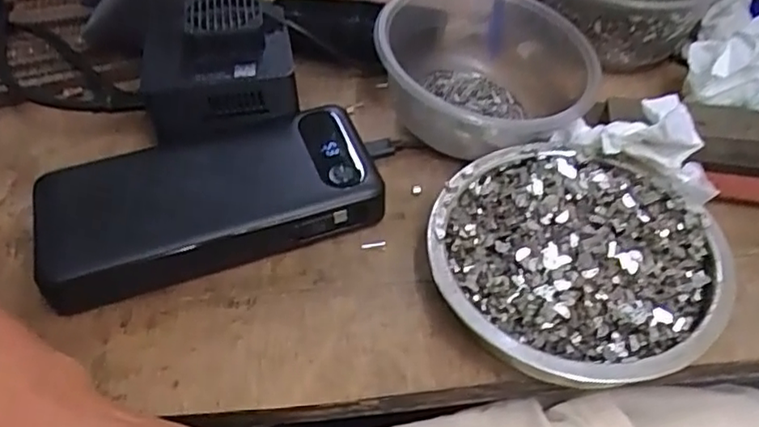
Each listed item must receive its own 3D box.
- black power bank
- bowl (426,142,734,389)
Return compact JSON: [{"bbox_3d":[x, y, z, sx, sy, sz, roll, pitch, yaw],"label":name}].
[{"bbox_3d":[-0.081,-0.007,0.305,0.154,0.031,0.071,-15,49,-13],"label":"black power bank"},{"bbox_3d":[0.082,0.022,0.276,0.118,0.029,0.118,0,48,0],"label":"bowl"}]

